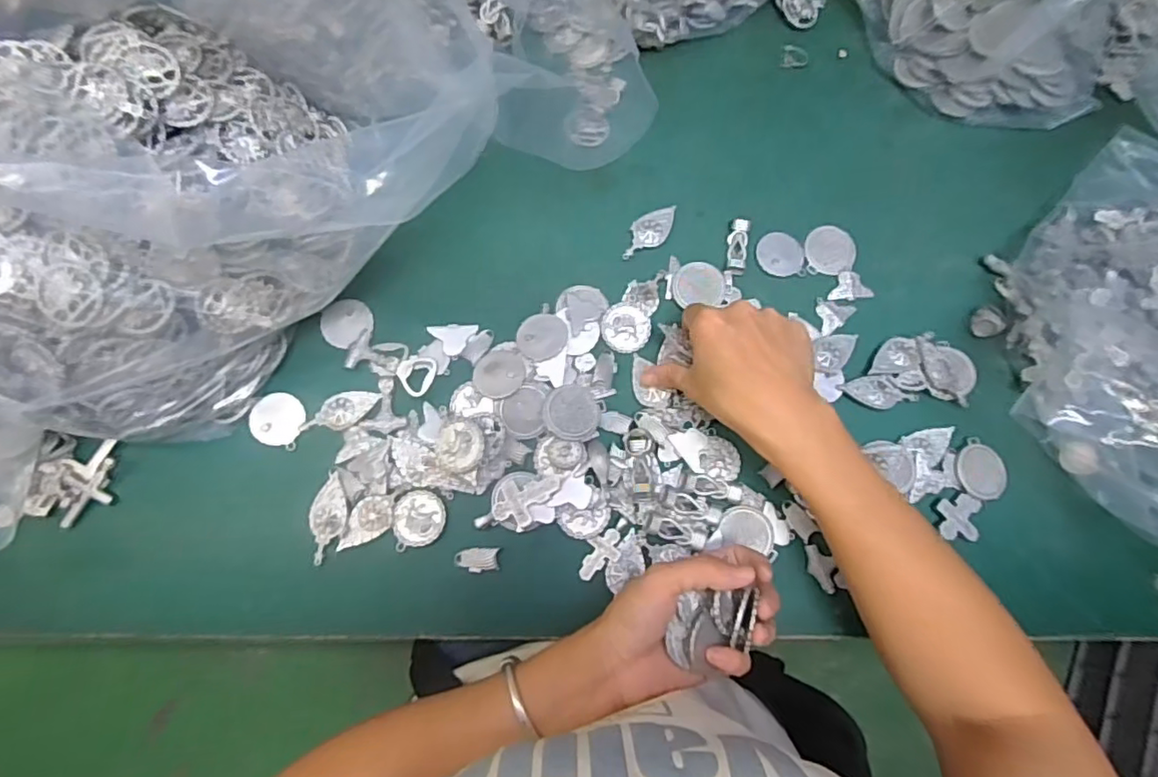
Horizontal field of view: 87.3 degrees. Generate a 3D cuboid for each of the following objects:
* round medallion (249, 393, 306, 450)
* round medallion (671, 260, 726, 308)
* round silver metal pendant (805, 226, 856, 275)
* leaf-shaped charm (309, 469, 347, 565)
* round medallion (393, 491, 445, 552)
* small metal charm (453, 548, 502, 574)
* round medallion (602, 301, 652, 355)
[{"bbox_3d":[-0.215,0.022,0.432,0.037,0.005,0.036,1,79,-3],"label":"round medallion"},{"bbox_3d":[0.092,-0.080,0.467,0.038,0.007,0.036,1,79,-3],"label":"round medallion"},{"bbox_3d":[0.200,-0.110,0.482,0.039,0.004,0.041,1,79,-3],"label":"round silver metal pendant"},{"bbox_3d":[-0.171,0.088,0.416,0.024,0.004,0.061,0,79,-3],"label":"leaf-shaped charm"},{"bbox_3d":[-0.111,0.090,0.422,0.035,0.005,0.038,1,79,-3],"label":"round medallion"},{"bbox_3d":[-0.069,0.118,0.415,0.029,0.004,0.016,-2,79,-4],"label":"small metal charm"},{"bbox_3d":[0.036,-0.047,0.458,0.037,0.005,0.038,1,79,-3],"label":"round medallion"}]

